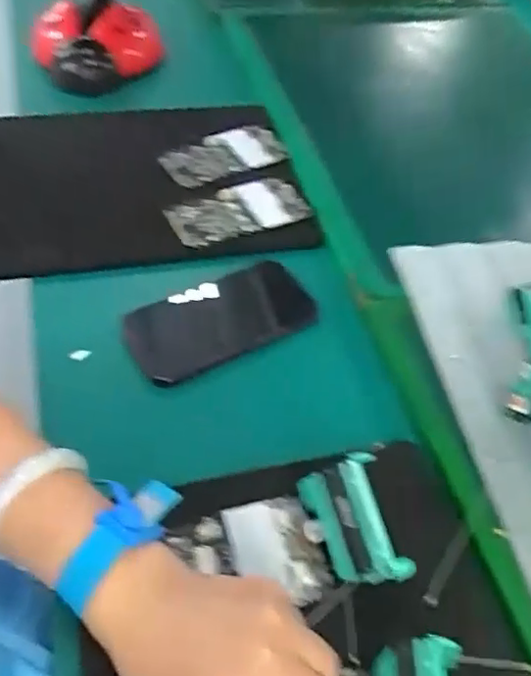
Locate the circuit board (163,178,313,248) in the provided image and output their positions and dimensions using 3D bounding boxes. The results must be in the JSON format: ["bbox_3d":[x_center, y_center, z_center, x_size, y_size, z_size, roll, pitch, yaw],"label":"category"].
[{"bbox_3d":[-0.026,-0.123,0.601,0.134,0.010,0.055,-17,71,-16],"label":"circuit board"}]

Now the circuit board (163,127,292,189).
[{"bbox_3d":[-0.040,-0.191,0.647,0.132,0.013,0.054,-26,75,-23],"label":"circuit board"}]

